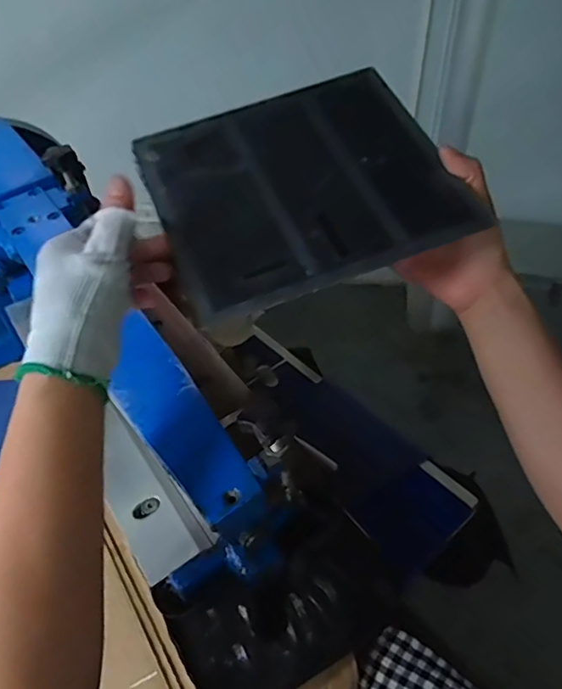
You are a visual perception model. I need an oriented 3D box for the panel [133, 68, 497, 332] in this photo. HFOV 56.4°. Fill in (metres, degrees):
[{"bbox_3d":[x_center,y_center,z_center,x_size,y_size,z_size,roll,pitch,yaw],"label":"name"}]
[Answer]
[{"bbox_3d":[0.013,-0.120,0.387,0.206,0.009,0.184,-21,62,-7],"label":"panel"}]

